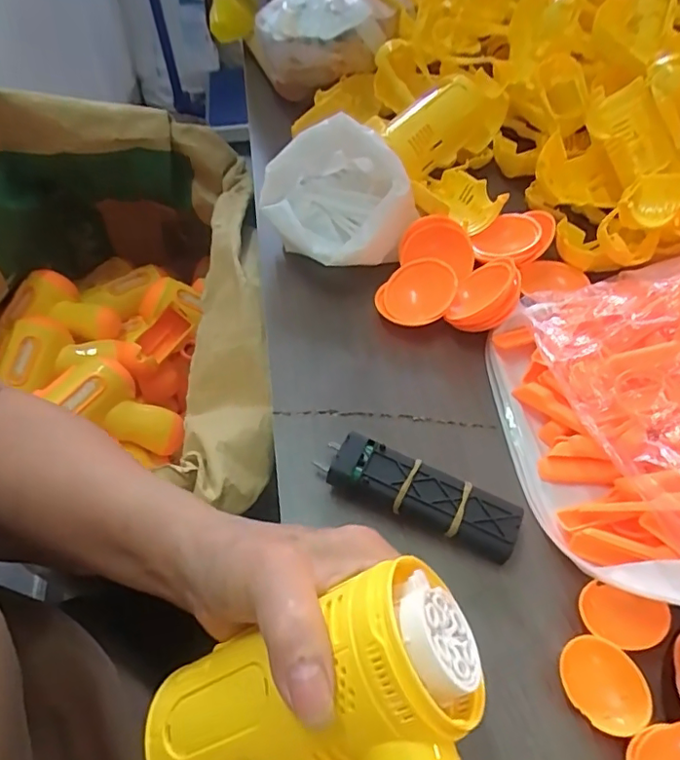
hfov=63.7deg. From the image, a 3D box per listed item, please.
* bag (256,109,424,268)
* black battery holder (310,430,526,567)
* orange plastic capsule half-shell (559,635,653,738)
[{"bbox_3d":[-0.008,-0.143,0.438,0.105,0.073,0.118,-19,55,-13],"label":"bag"},{"bbox_3d":[0.045,0.066,0.317,0.114,0.023,0.032,21,56,16],"label":"black battery holder"},{"bbox_3d":[0.126,0.146,0.261,0.034,0.016,0.042,-29,58,-20],"label":"orange plastic capsule half-shell"}]

